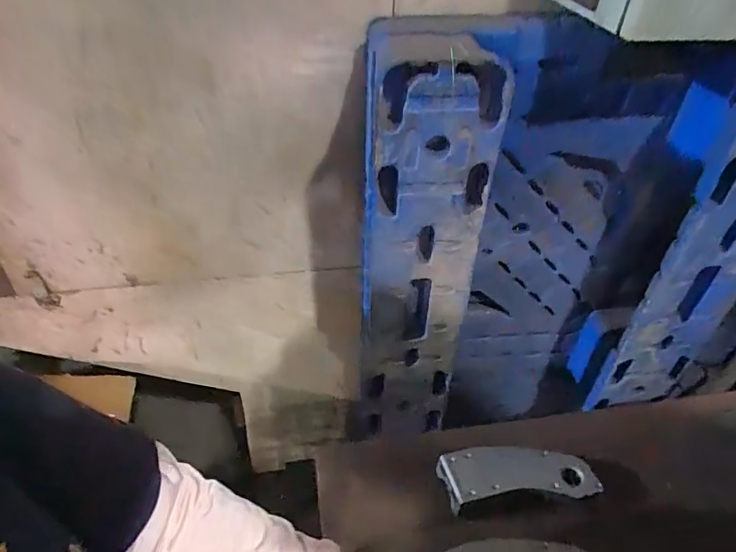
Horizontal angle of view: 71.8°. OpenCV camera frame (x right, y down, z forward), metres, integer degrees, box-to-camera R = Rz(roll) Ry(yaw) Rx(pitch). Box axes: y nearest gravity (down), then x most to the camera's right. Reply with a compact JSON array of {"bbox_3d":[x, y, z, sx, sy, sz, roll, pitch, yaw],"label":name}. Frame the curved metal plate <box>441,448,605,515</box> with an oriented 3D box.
[{"bbox_3d":[0.172,0.227,0.591,0.171,0.025,0.062,-4,41,-4],"label":"curved metal plate"}]

